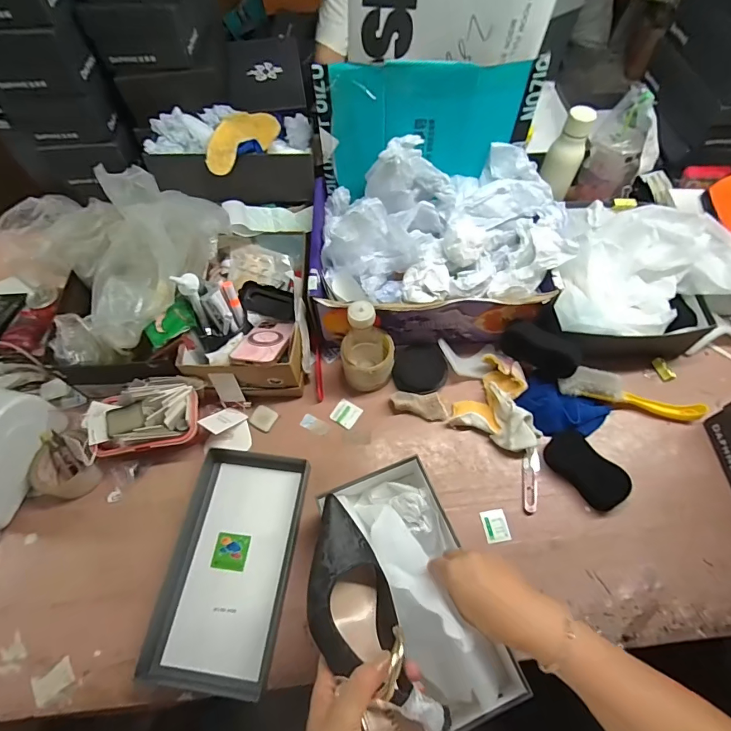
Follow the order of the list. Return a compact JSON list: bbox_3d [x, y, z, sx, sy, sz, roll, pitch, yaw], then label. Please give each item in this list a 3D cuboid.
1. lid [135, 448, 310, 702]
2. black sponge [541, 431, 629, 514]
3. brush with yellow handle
[{"bbox_3d":[-0.194,0.282,0.609,0.169,0.031,0.309,6,62,5],"label":"lid"},{"bbox_3d":[0.342,0.160,0.649,0.062,0.034,0.124,-35,66,-16],"label":"black sponge"},{"bbox_3d":[0.441,0.048,0.692,0.231,0.047,0.047,10,62,7],"label":"brush with yellow handle"}]

